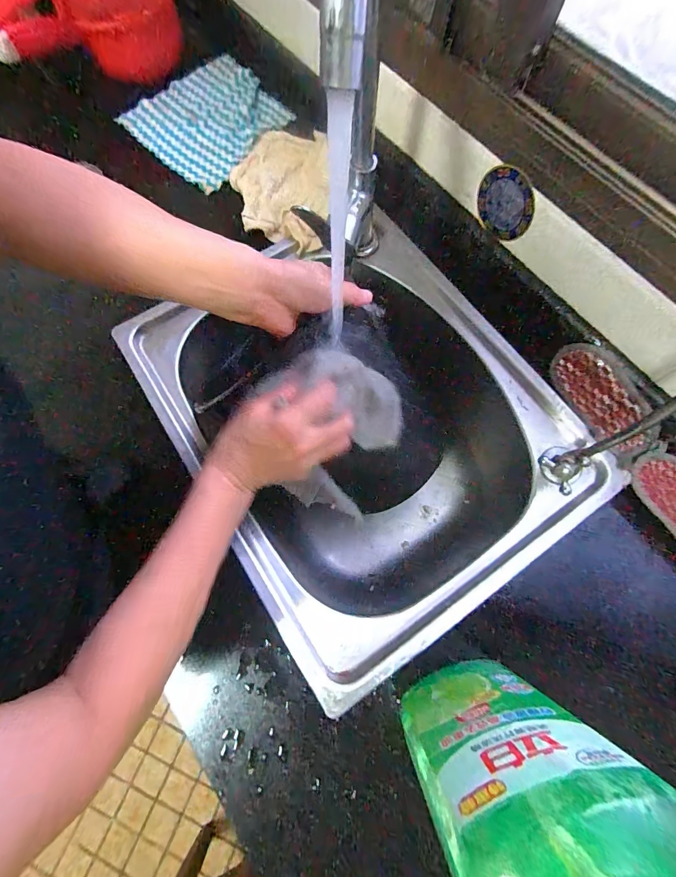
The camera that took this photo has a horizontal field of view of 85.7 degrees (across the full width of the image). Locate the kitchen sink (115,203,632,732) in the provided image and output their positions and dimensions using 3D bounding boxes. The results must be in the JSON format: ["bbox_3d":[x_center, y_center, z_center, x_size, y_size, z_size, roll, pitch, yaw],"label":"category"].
[{"bbox_3d":[0.026,-0.023,0.522,0.415,0.210,0.507,-32,75,-10],"label":"kitchen sink"}]

